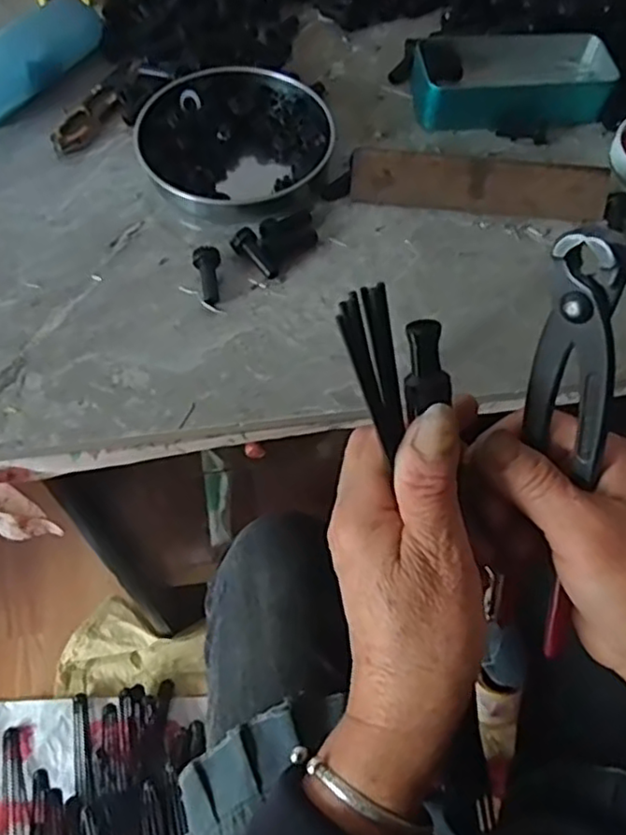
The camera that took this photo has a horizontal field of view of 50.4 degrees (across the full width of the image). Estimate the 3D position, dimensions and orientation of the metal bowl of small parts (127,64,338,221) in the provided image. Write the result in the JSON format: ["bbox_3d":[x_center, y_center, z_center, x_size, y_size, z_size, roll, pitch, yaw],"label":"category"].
[{"bbox_3d":[-0.057,-0.201,0.484,0.138,0.028,0.123,-37,68,-20],"label":"metal bowl of small parts"}]

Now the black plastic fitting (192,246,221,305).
[{"bbox_3d":[-0.068,-0.092,0.433,0.017,0.014,0.039,-9,61,-7],"label":"black plastic fitting"}]

